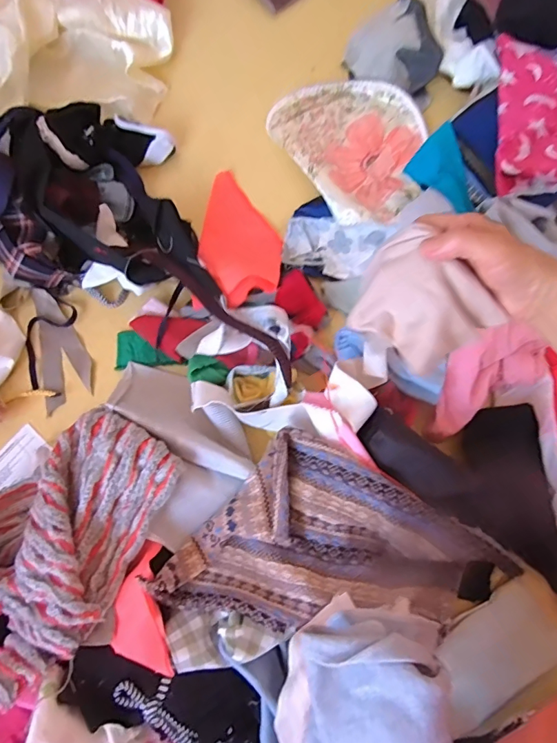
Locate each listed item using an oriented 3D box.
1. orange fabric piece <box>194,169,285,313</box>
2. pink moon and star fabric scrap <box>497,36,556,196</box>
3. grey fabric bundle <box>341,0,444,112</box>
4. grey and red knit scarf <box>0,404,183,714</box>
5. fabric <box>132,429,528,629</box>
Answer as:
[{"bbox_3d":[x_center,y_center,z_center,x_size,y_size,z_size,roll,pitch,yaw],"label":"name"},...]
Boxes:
[{"bbox_3d":[-0.067,-0.190,0.635,0.135,0.040,0.231,-10,61,-1],"label":"orange fabric piece"},{"bbox_3d":[0.371,-0.345,0.591,0.165,0.020,0.232,4,76,3],"label":"pink moon and star fabric scrap"},{"bbox_3d":[0.191,-0.517,0.705,0.160,0.045,0.146,29,78,9],"label":"grey fabric bundle"},{"bbox_3d":[-0.248,0.184,0.506,0.203,0.080,0.298,39,80,11],"label":"grey and red knit scarf"},{"bbox_3d":[0.077,0.184,0.509,0.387,0.071,0.200,7,76,4],"label":"fabric"}]

